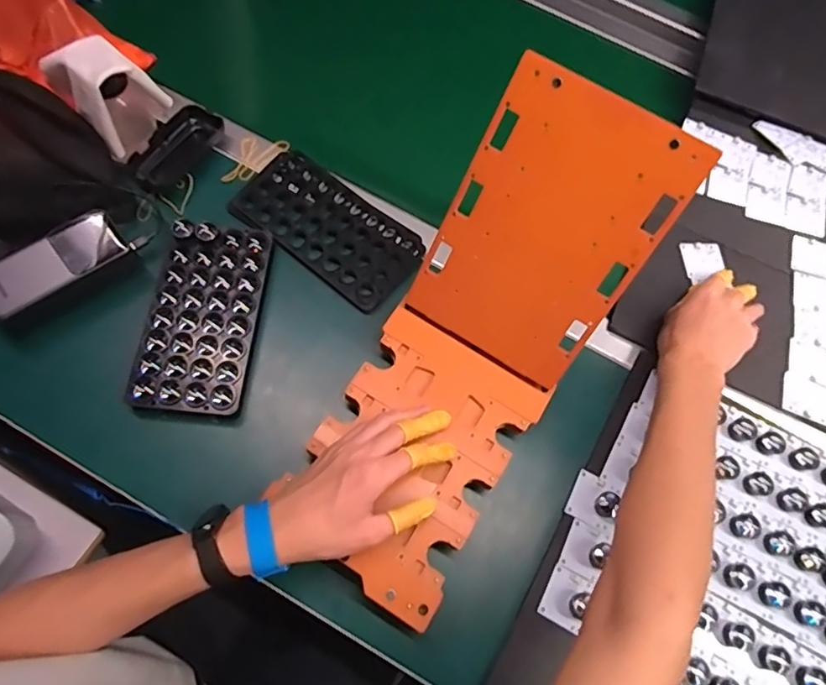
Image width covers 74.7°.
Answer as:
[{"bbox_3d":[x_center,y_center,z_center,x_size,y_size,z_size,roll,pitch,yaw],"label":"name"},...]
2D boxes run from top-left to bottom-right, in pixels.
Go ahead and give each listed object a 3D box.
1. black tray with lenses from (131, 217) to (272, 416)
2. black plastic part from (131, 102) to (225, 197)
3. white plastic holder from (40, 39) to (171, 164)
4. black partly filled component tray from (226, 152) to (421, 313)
[{"bbox_3d":[-0.205,-0.026,0.536,0.100,0.035,0.195,7,70,0],"label":"black tray with lenses"},{"bbox_3d":[-0.268,-0.221,0.614,0.057,0.029,0.119,33,72,9],"label":"black plastic part"},{"bbox_3d":[-0.315,-0.262,0.566,0.083,0.104,0.079,-42,77,-15],"label":"white plastic holder"},{"bbox_3d":[-0.093,-0.131,0.599,0.209,0.009,0.112,37,73,10],"label":"black partly filled component tray"}]

